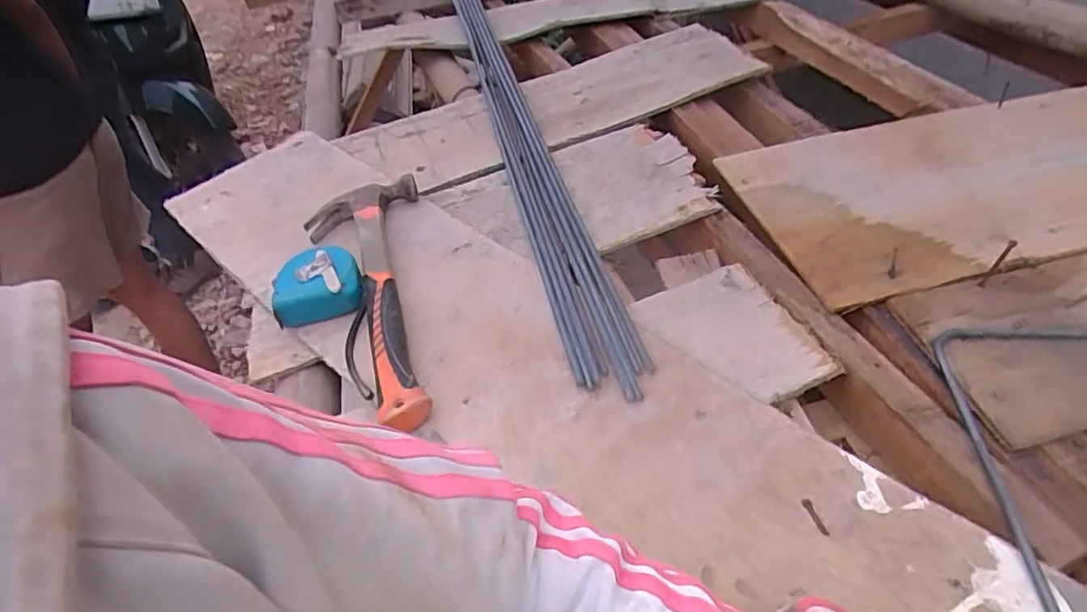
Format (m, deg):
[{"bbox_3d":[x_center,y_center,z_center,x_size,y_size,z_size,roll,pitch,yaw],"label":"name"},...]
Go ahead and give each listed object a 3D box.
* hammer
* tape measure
[{"bbox_3d":[-0.170,-0.015,0.558,0.112,0.023,0.317,-12,45,-4],"label":"hammer"},{"bbox_3d":[-0.212,-0.020,0.564,0.076,0.033,0.062,-14,45,-6],"label":"tape measure"}]

